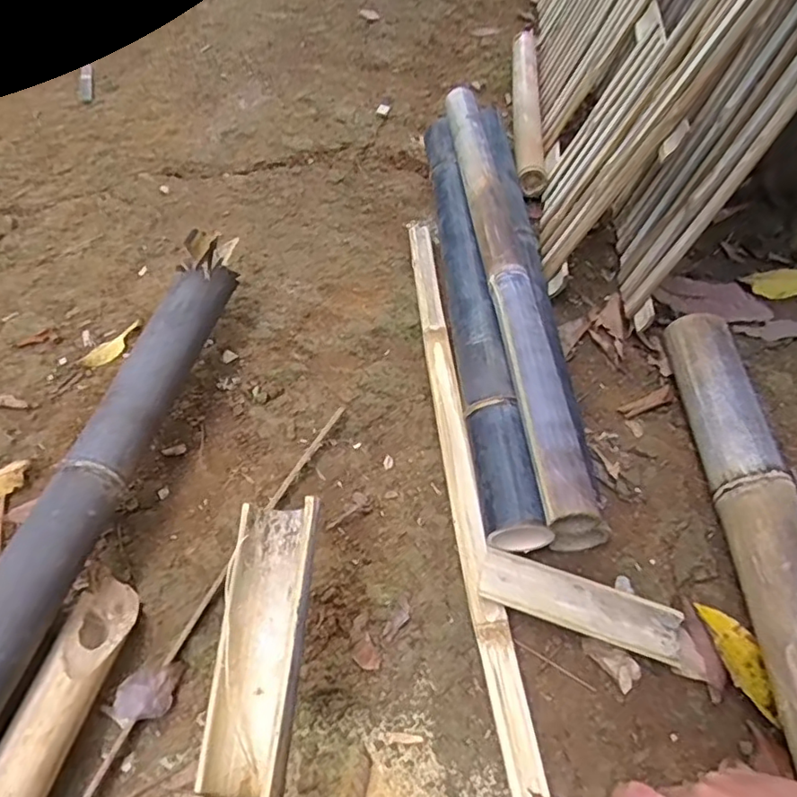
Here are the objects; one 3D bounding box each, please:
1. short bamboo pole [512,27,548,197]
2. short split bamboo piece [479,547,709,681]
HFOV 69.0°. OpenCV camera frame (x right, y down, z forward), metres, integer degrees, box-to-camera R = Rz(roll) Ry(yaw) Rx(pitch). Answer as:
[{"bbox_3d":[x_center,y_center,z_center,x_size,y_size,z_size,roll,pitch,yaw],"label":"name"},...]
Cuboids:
[{"bbox_3d":[0.288,-0.667,1.289,0.065,0.055,0.649,3,53,5],"label":"short bamboo pole"},{"bbox_3d":[0.222,0.242,0.671,0.252,0.015,0.067,19,55,7],"label":"short split bamboo piece"}]

